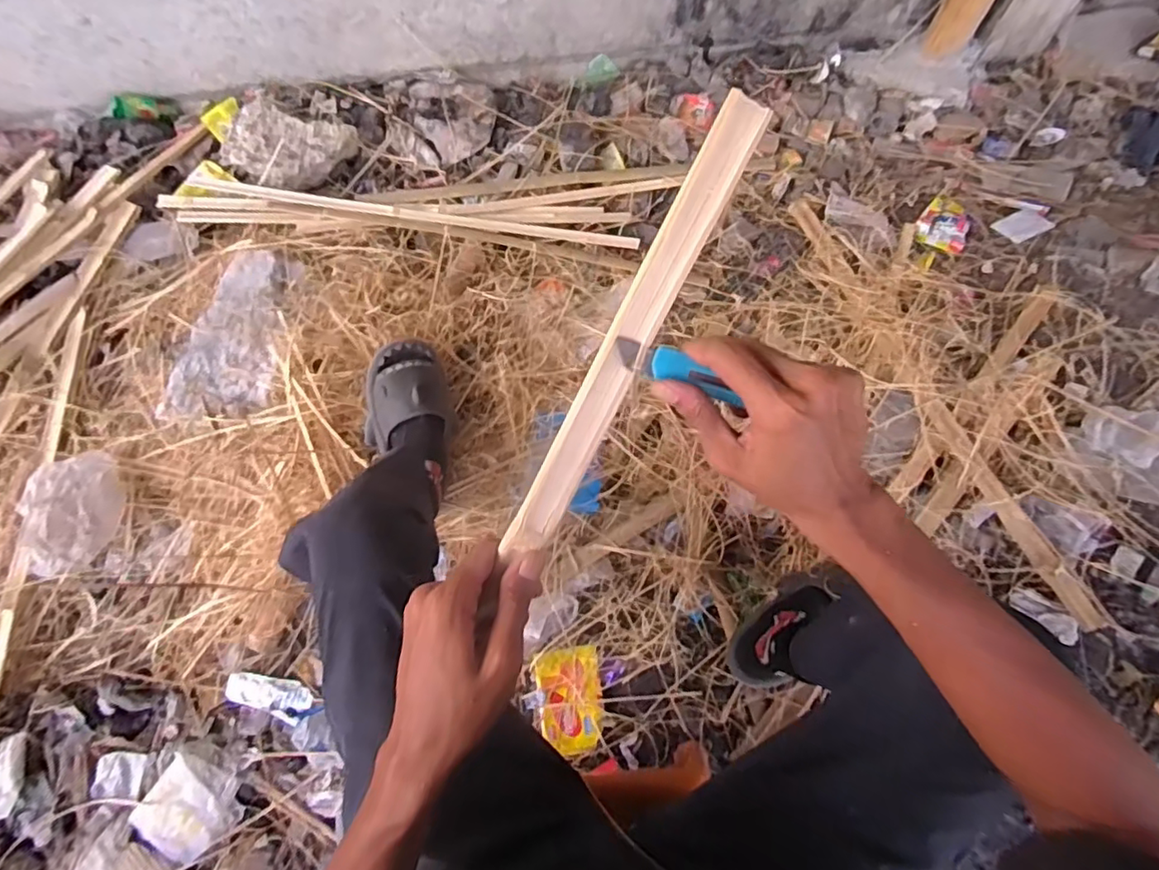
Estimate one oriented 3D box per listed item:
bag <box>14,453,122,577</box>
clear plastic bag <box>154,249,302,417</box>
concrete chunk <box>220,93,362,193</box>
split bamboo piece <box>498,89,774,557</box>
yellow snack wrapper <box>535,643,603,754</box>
[{"bbox_3d":[-0.836,0.121,0.951,0.154,0.102,0.192,8,69,3],"label":"bag"},{"bbox_3d":[-0.591,-0.169,1.048,0.182,0.054,0.335,15,69,6],"label":"clear plastic bag"},{"bbox_3d":[-0.603,-0.603,1.226,0.244,0.074,0.177,10,69,4],"label":"concrete chunk"},{"bbox_3d":[0.029,-0.056,0.352,0.026,0.010,0.284,29,100,10],"label":"split bamboo piece"},{"bbox_3d":[-0.013,0.409,0.916,0.094,0.010,0.145,-6,68,-2],"label":"yellow snack wrapper"}]

